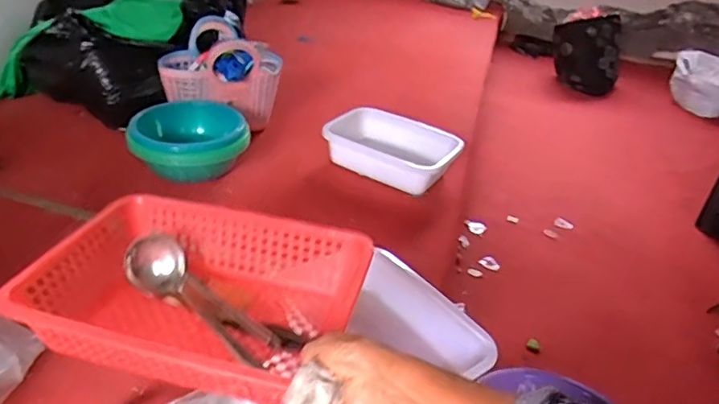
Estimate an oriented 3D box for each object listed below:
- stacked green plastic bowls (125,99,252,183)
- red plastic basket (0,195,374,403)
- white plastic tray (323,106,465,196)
[{"bbox_3d":[-0.351,-0.125,1.159,0.237,0.116,0.180,-1,32,-15],"label":"stacked green plastic bowls"},{"bbox_3d":[-0.180,0.102,0.595,0.300,0.090,0.231,13,31,9],"label":"red plastic basket"},{"bbox_3d":[0.066,-0.123,1.282,0.316,0.084,0.198,20,33,21],"label":"white plastic tray"}]

